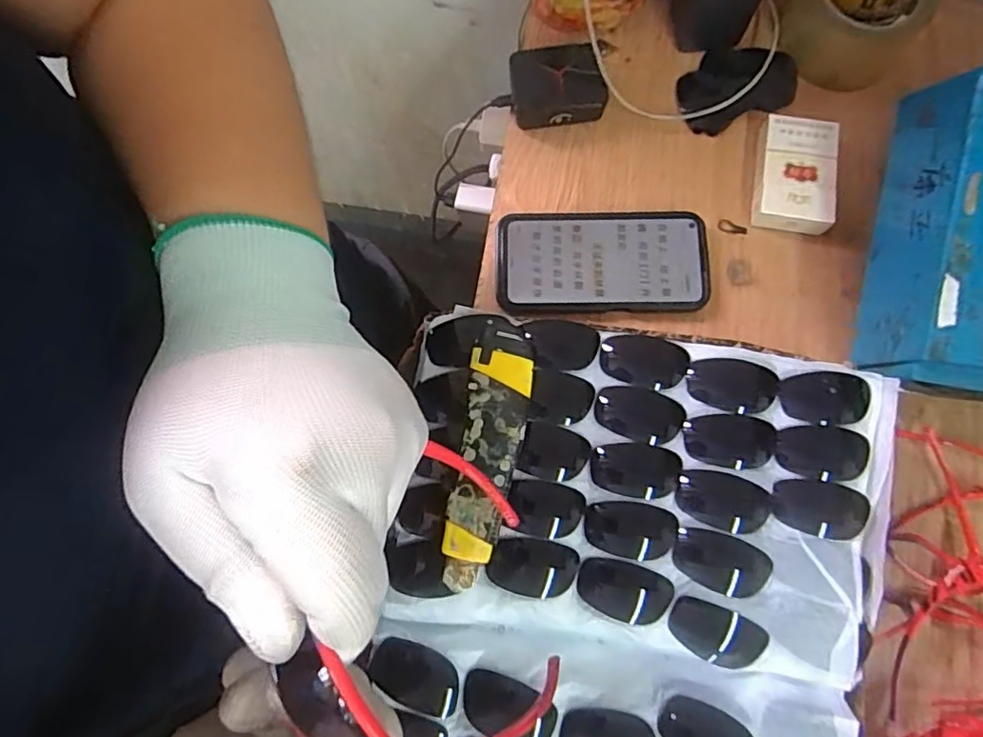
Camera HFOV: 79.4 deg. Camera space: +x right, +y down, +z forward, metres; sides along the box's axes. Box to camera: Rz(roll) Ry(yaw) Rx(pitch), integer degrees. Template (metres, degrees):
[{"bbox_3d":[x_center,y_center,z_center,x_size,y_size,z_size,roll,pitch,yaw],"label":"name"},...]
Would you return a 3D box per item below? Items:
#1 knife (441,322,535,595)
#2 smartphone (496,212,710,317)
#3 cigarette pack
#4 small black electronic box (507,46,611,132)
[{"bbox_3d":[-0.003,0.053,0.361,0.037,0.031,0.155,11,78,4],"label":"knife"},{"bbox_3d":[0.087,-0.084,0.470,0.162,0.016,0.082,-2,77,1],"label":"smartphone"},{"bbox_3d":[0.243,-0.157,0.476,0.059,0.024,0.090,9,78,3],"label":"cigarette pack"},{"bbox_3d":[0.053,-0.232,0.491,0.073,0.035,0.054,-8,77,0],"label":"small black electronic box"}]

